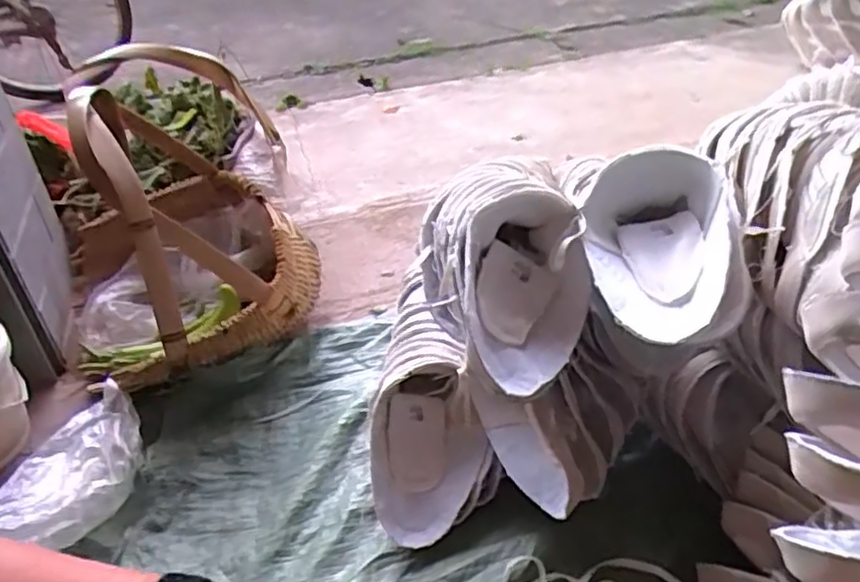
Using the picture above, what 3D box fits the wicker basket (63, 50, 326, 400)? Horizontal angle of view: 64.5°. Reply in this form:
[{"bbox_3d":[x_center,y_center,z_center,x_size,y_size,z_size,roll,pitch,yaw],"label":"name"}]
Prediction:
[{"bbox_3d":[-0.387,-0.122,1.061,0.402,0.384,0.388,-20,41,-20],"label":"wicker basket"}]

